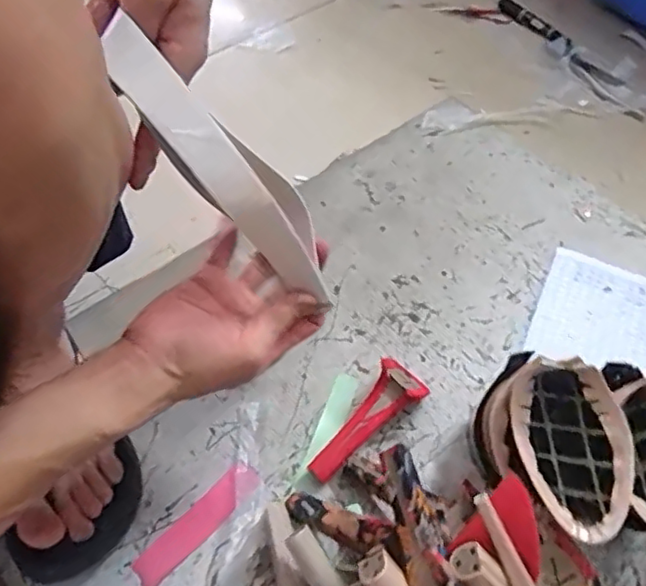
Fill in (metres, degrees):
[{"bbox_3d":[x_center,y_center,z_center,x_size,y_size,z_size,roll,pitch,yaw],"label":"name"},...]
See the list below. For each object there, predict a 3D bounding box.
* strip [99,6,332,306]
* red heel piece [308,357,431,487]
[{"bbox_3d":[-0.051,-0.063,0.356,0.032,0.196,0.035,-12,40,42],"label":"strip"},{"bbox_3d":[0.042,0.113,0.545,0.043,0.041,0.134,36,59,22],"label":"red heel piece"}]

